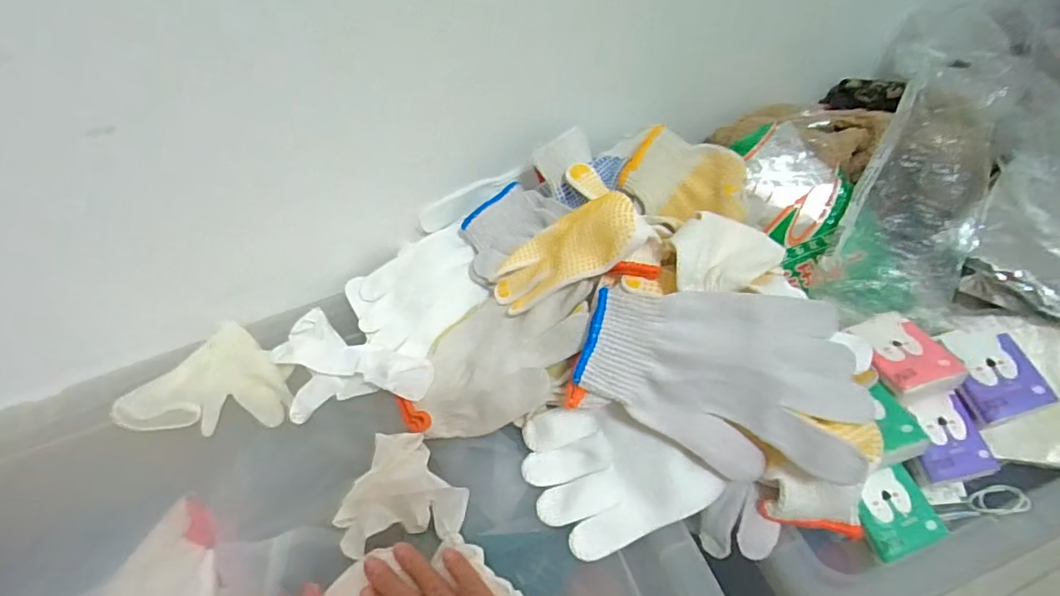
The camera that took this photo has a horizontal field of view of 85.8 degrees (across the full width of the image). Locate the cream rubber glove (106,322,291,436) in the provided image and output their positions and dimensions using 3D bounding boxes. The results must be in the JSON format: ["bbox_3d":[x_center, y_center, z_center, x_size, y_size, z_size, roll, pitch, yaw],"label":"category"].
[{"bbox_3d":[-0.317,0.082,0.560,0.180,0.029,0.104,-10,50,-2],"label":"cream rubber glove"}]

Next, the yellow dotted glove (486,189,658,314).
[{"bbox_3d":[0.032,-0.042,0.501,0.162,0.026,0.084,-23,38,39],"label":"yellow dotted glove"}]

